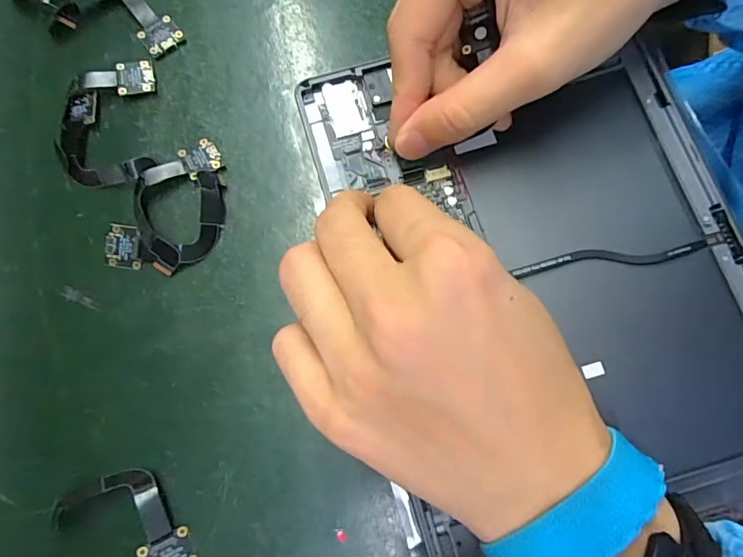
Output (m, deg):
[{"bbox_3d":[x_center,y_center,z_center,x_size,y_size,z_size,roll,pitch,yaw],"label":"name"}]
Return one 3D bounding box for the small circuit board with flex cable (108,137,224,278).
[{"bbox_3d":[-0.101,-0.038,0.249,0.052,0.010,0.070,10,77,3],"label":"small circuit board with flex cable"}]

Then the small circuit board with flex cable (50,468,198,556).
[{"bbox_3d":[-0.103,0.103,0.212,0.064,0.015,0.031,30,79,8],"label":"small circuit board with flex cable"}]

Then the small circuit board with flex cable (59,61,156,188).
[{"bbox_3d":[-0.140,-0.083,0.260,0.050,0.010,0.069,-8,77,-1],"label":"small circuit board with flex cable"}]

